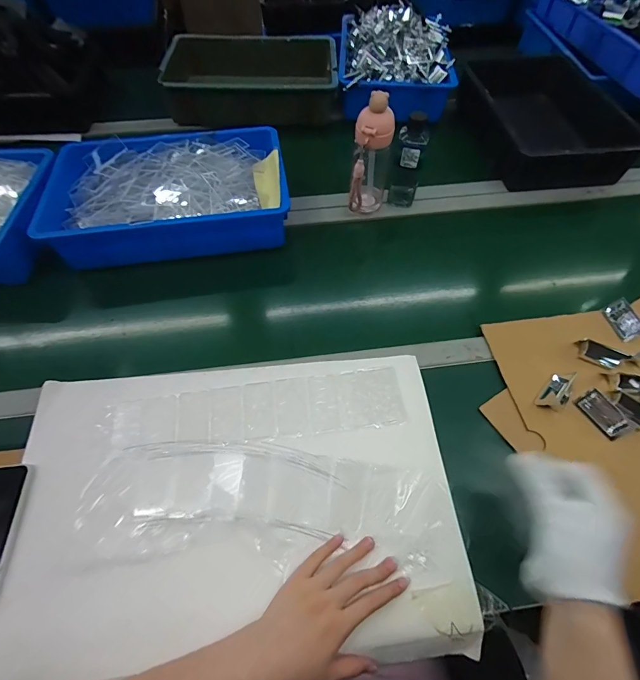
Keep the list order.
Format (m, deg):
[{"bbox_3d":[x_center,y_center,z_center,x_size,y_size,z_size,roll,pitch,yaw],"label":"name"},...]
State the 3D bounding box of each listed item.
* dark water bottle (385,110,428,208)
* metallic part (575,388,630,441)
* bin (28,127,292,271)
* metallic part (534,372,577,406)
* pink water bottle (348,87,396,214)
[{"bbox_3d":[0.164,-0.326,0.674,0.056,0.161,0.046,12,60,7],"label":"dark water bottle"},{"bbox_3d":[0.380,0.097,0.484,0.034,0.018,0.060,-27,63,-16],"label":"metallic part"},{"bbox_3d":[-0.272,-0.273,0.669,0.408,0.088,0.285,-9,59,-6],"label":"bin"},{"bbox_3d":[0.331,0.069,0.500,0.031,0.017,0.072,40,66,21],"label":"metallic part"},{"bbox_3d":[0.090,-0.311,0.631,0.062,0.191,0.065,11,59,6],"label":"pink water bottle"}]

